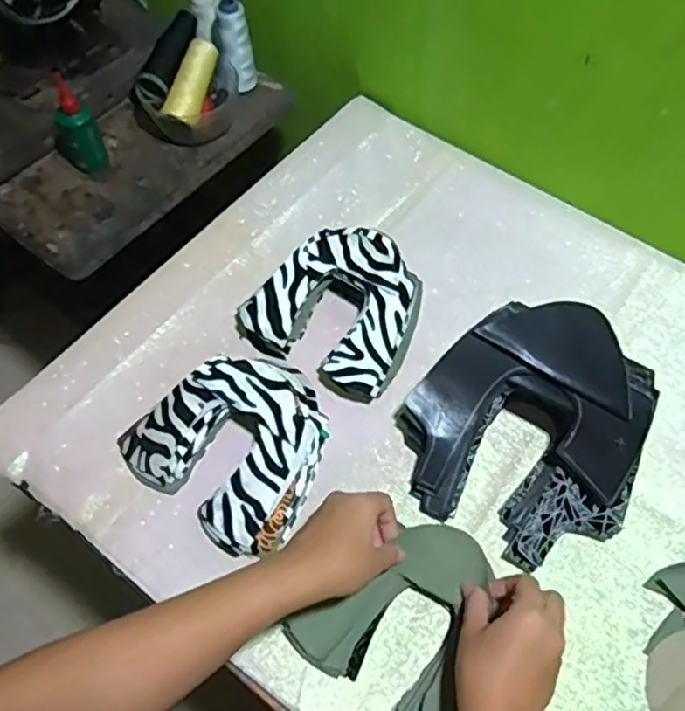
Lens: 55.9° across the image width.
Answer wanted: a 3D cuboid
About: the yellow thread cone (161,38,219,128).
[{"bbox_3d":[-0.186,-0.335,0.799,0.040,0.039,0.107,15,79,9],"label":"yellow thread cone"}]

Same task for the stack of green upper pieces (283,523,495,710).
[{"bbox_3d":[0.059,0.213,0.516,0.150,0.044,0.146,34,65,18],"label":"stack of green upper pieces"}]

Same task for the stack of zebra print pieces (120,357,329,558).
[{"bbox_3d":[-0.095,0.075,0.592,0.166,0.048,0.159,34,65,18],"label":"stack of zebra print pieces"}]

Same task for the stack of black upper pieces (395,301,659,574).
[{"bbox_3d":[0.155,0.063,0.555,0.203,0.110,0.192,16,61,9],"label":"stack of black upper pieces"}]

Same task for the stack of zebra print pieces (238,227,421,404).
[{"bbox_3d":[-0.001,-0.052,0.652,0.163,0.064,0.142,30,64,17],"label":"stack of zebra print pieces"}]

